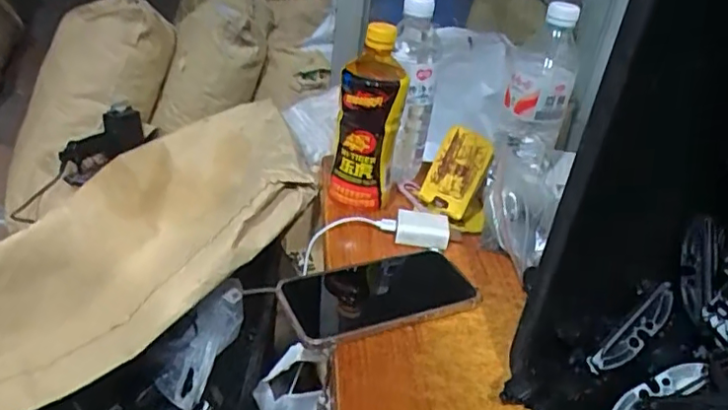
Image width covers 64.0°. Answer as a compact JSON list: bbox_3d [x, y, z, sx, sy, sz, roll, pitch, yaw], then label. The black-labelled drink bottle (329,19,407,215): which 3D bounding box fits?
[{"bbox_3d":[0.003,-0.078,0.610,0.064,0.205,0.066,9,30,0],"label":"black-labelled drink bottle"}]

